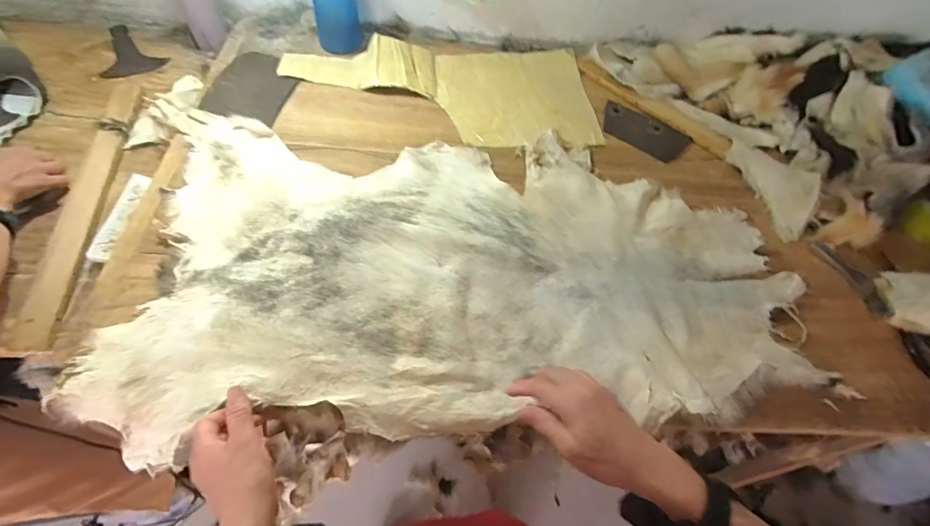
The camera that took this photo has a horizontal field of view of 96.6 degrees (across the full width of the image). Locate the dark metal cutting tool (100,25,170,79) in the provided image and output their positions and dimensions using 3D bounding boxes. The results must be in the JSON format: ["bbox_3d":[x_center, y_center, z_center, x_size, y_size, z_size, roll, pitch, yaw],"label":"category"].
[{"bbox_3d":[-0.647,-0.422,0.819,0.108,0.012,0.159,-13,63,-12],"label":"dark metal cutting tool"}]

